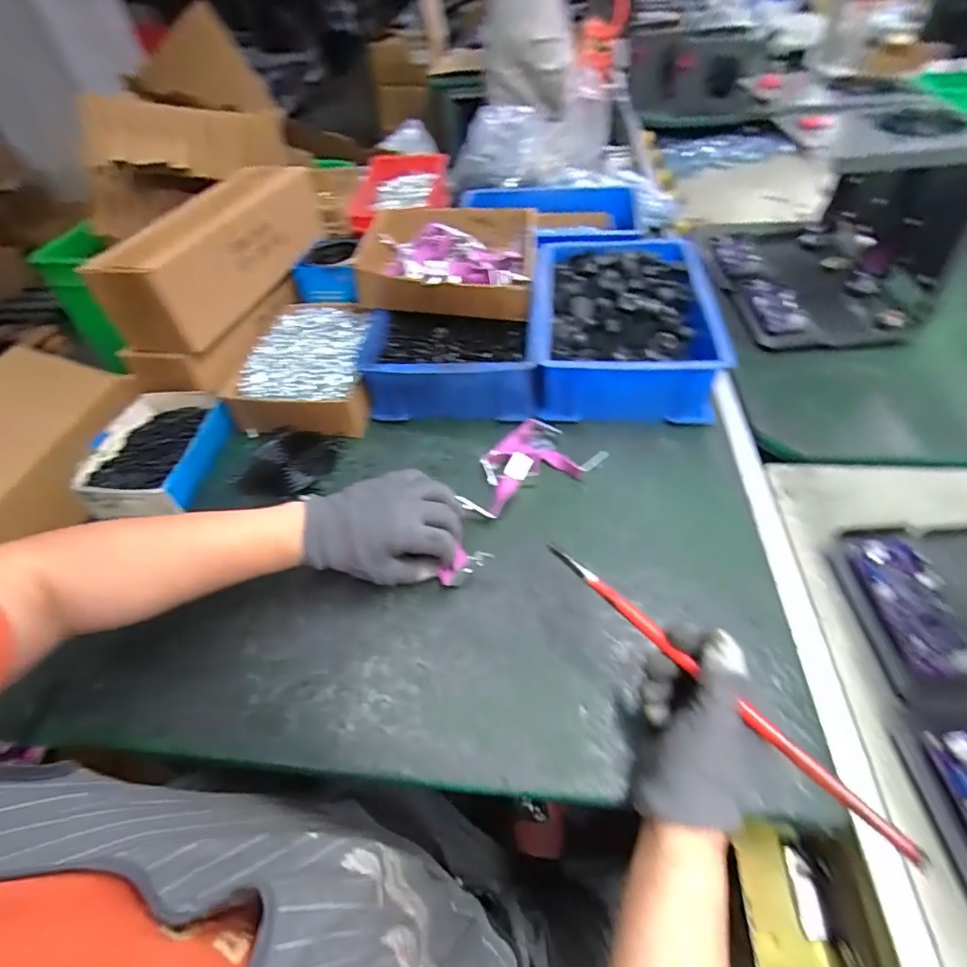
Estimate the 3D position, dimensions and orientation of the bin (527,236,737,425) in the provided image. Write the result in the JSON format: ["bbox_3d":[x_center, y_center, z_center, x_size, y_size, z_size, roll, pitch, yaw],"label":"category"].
[{"bbox_3d":[0.171,-0.213,0.649,0.205,0.080,0.307,3,50,8],"label":"bin"}]

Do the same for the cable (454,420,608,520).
[{"bbox_3d":[0.037,-0.019,0.540,0.153,0.019,0.093,-28,53,-17],"label":"cable"}]

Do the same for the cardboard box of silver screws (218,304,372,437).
[{"bbox_3d":[-0.220,-0.153,0.649,0.161,0.057,0.224,-4,50,2],"label":"cardboard box of silver screws"}]

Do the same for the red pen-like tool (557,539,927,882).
[{"bbox_3d":[0.135,0.118,0.328,0.010,0.011,0.259,-32,49,-21],"label":"red pen-like tool"}]

